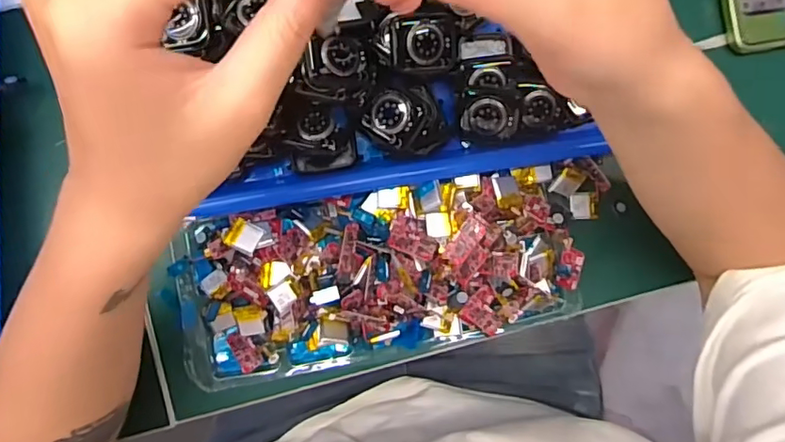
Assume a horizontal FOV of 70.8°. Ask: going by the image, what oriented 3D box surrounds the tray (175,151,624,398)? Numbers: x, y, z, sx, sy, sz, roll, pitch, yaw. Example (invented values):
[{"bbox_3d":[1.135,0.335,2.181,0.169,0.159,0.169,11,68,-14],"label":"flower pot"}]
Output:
[{"bbox_3d":[0.007,0.033,0.360,0.286,0.046,0.111,-10,87,-5],"label":"tray"}]

